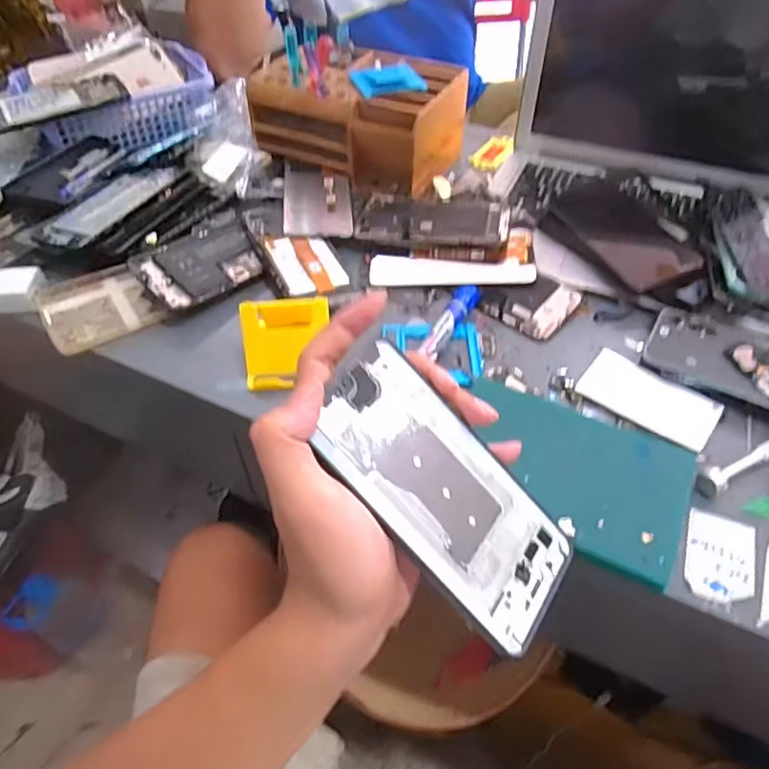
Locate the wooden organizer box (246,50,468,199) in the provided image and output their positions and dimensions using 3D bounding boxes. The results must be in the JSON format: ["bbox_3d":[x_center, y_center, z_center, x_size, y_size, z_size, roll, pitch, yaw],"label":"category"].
[{"bbox_3d":[-0.029,-0.309,0.669,0.214,0.104,0.138,18,51,15],"label":"wooden organizer box"}]

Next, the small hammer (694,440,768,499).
[{"bbox_3d":[0.259,0.055,0.408,0.085,0.021,0.017,-20,51,-17],"label":"small hammer"}]

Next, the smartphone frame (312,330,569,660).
[{"bbox_3d":[0.032,0.055,0.292,0.153,0.004,0.079,48,55,-5],"label":"smartphone frame"}]

